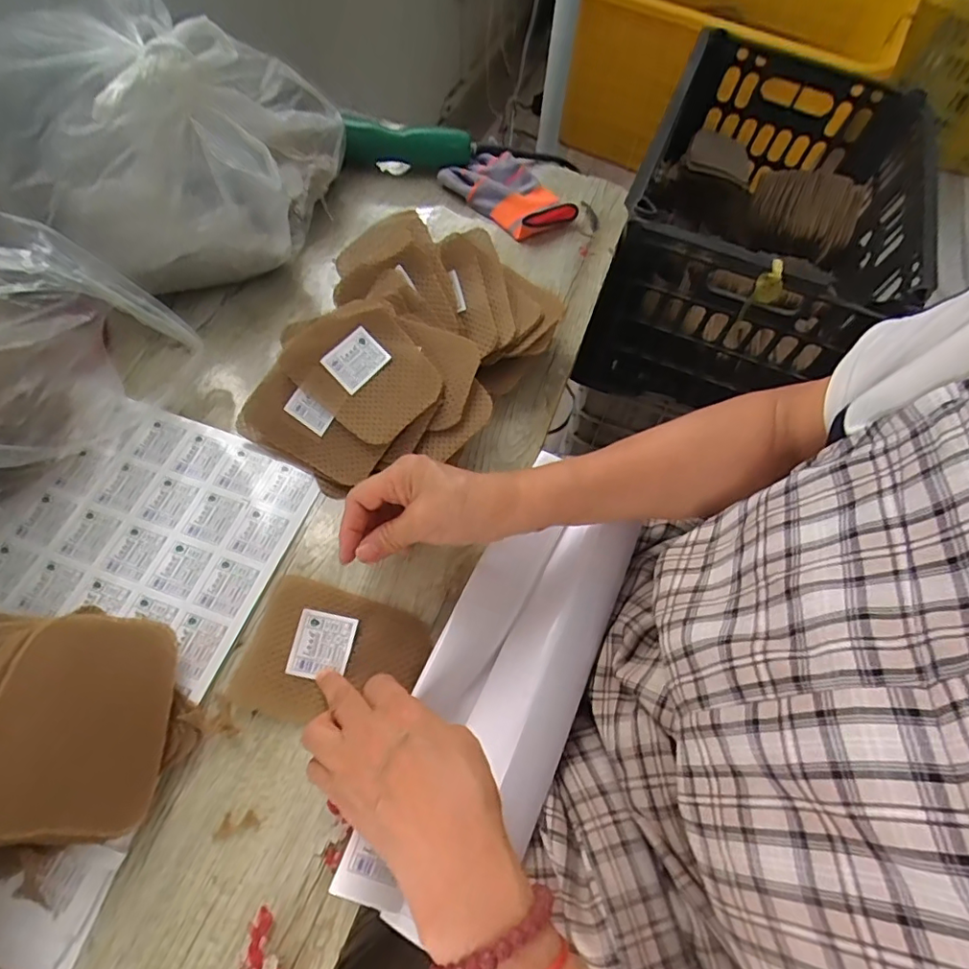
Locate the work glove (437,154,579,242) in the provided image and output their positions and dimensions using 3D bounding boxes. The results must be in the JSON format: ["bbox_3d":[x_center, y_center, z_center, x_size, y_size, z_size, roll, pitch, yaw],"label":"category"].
[{"bbox_3d":[0.028,-0.324,0.611,0.144,0.025,0.078,42,68,18],"label":"work glove"}]

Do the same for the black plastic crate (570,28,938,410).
[{"bbox_3d":[0.359,-0.334,0.733,0.303,0.241,0.433,21,63,9],"label":"black plastic crate"}]

